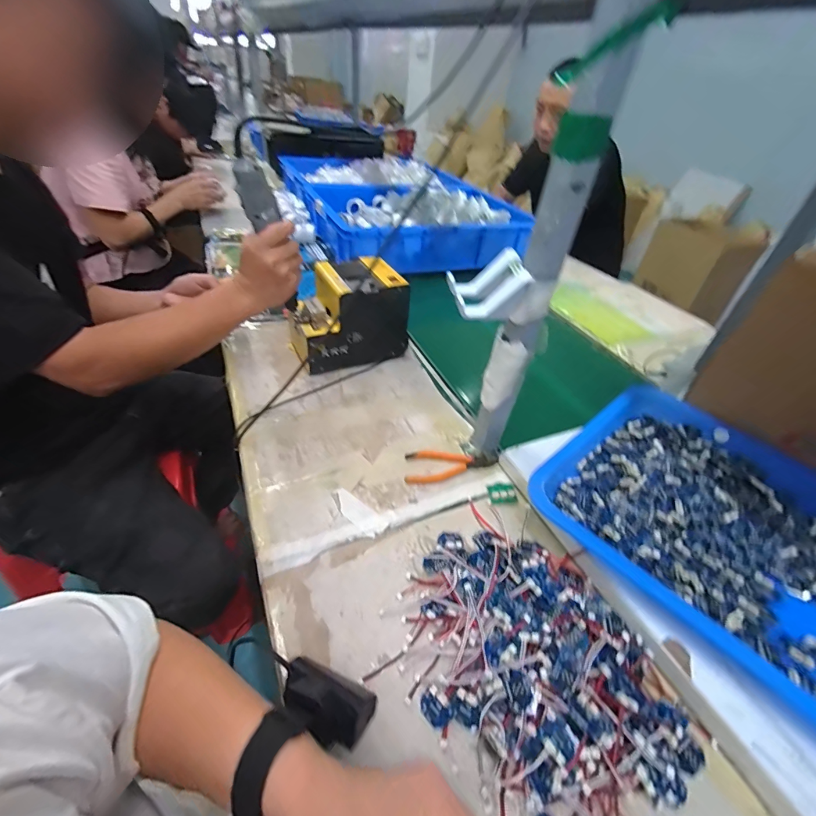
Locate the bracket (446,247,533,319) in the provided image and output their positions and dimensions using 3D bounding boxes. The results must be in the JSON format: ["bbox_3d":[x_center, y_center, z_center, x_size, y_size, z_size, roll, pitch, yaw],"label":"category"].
[{"bbox_3d":[0.081,-0.132,0.414,0.039,0.075,0.059,26,34,-40],"label":"bracket"}]

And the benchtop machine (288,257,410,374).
[{"bbox_3d":[-0.108,-0.162,0.699,0.191,0.147,0.124,-15,44,-24],"label":"benchtop machine"}]

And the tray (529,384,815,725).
[{"bbox_3d":[0.416,0.151,0.436,0.340,0.037,0.466,-27,51,-34],"label":"tray"}]

